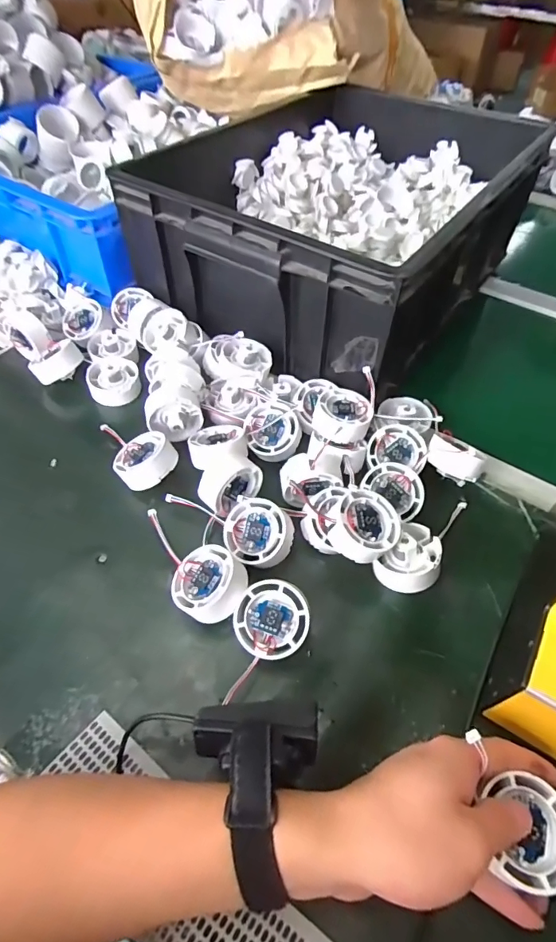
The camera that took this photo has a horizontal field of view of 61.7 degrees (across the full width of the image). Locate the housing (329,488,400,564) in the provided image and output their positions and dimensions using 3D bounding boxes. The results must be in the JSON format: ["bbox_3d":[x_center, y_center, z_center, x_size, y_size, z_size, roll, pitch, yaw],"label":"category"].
[{"bbox_3d":[0.069,0.044,0.372,0.053,0.022,0.053,9,61,-16],"label":"housing"}]

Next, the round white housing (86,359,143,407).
[{"bbox_3d":[-0.182,-0.103,0.518,0.053,0.028,0.058,0,59,-1],"label":"round white housing"}]

